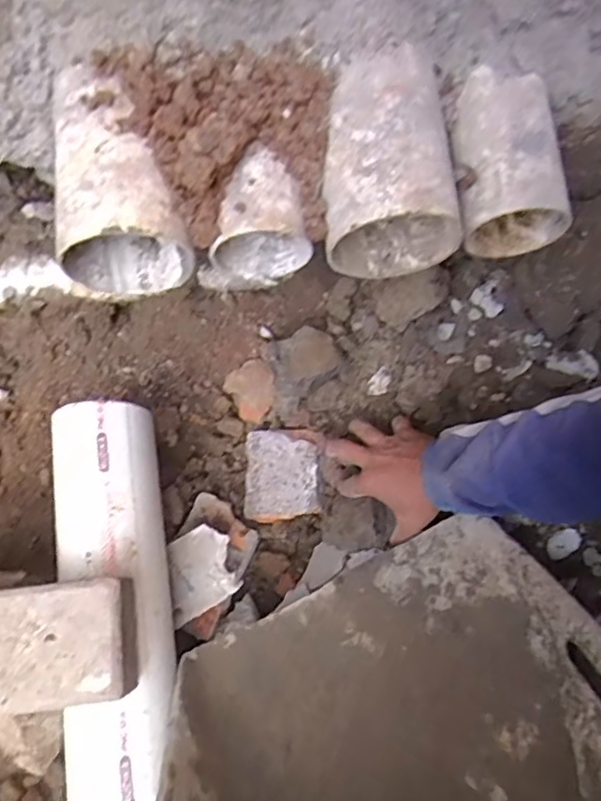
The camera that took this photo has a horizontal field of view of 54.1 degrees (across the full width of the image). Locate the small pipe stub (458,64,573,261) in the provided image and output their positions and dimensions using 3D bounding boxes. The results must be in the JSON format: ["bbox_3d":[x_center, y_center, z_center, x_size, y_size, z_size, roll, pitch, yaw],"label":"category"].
[{"bbox_3d":[0.185,-0.215,0.538,0.091,0.095,0.141,-3,74,0],"label":"small pipe stub"}]

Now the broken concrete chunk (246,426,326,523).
[{"bbox_3d":[-0.020,0.098,0.775,0.098,0.040,0.114,-5,75,20],"label":"broken concrete chunk"}]

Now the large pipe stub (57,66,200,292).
[{"bbox_3d":[-0.167,-0.184,0.518,0.104,0.118,0.162,-18,74,-4],"label":"large pipe stub"}]

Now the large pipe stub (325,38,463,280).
[{"bbox_3d":[0.080,-0.203,0.523,0.112,0.119,0.161,1,74,2],"label":"large pipe stub"}]

